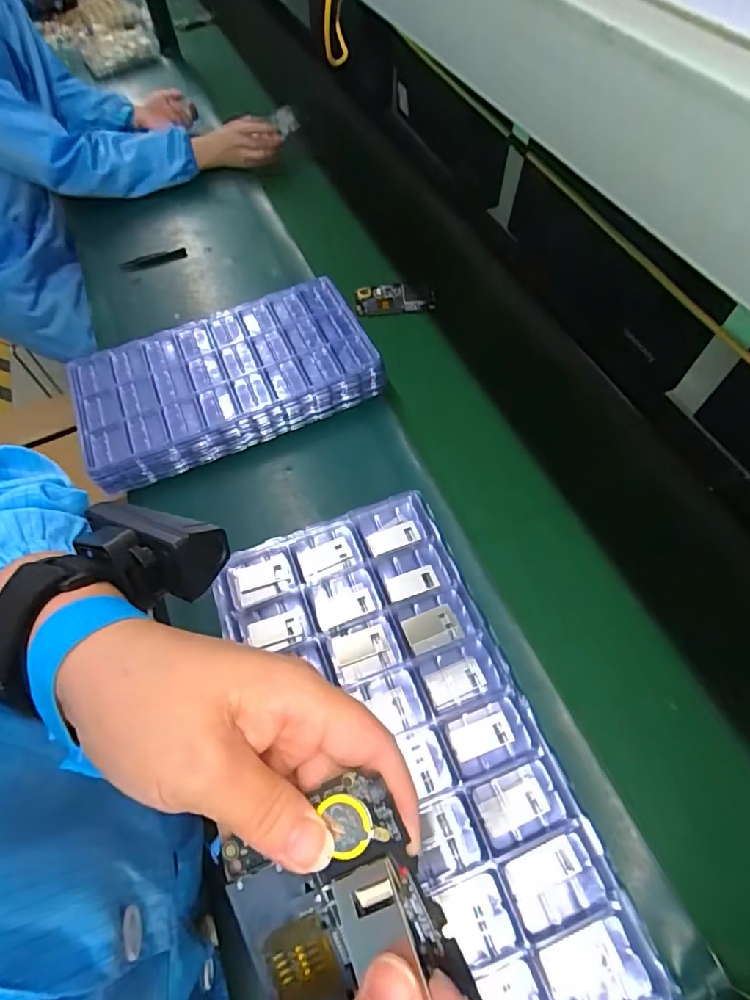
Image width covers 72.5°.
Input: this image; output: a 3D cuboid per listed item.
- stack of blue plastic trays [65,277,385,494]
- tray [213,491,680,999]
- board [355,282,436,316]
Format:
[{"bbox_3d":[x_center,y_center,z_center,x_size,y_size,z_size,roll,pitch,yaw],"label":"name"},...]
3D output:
[{"bbox_3d":[-0.201,-0.161,0.711,0.391,0.063,0.240,-24,64,-9],"label":"stack of blue plastic trays"},{"bbox_3d":[0.021,0.178,0.385,0.193,0.026,0.382,-20,61,-9],"label":"tray"},{"bbox_3d":[0.032,-0.320,0.813,0.120,0.016,0.062,-7,60,-2],"label":"board"}]

